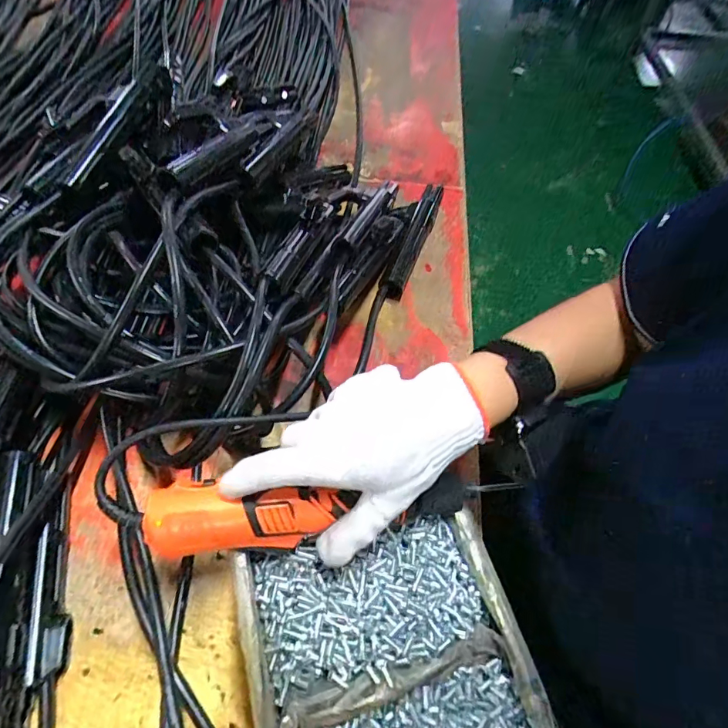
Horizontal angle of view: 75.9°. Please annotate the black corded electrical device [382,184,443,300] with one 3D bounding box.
[{"bbox_3d":[0.063,-0.157,0.587,0.026,0.029,0.203,20,59,9],"label":"black corded electrical device"}]

